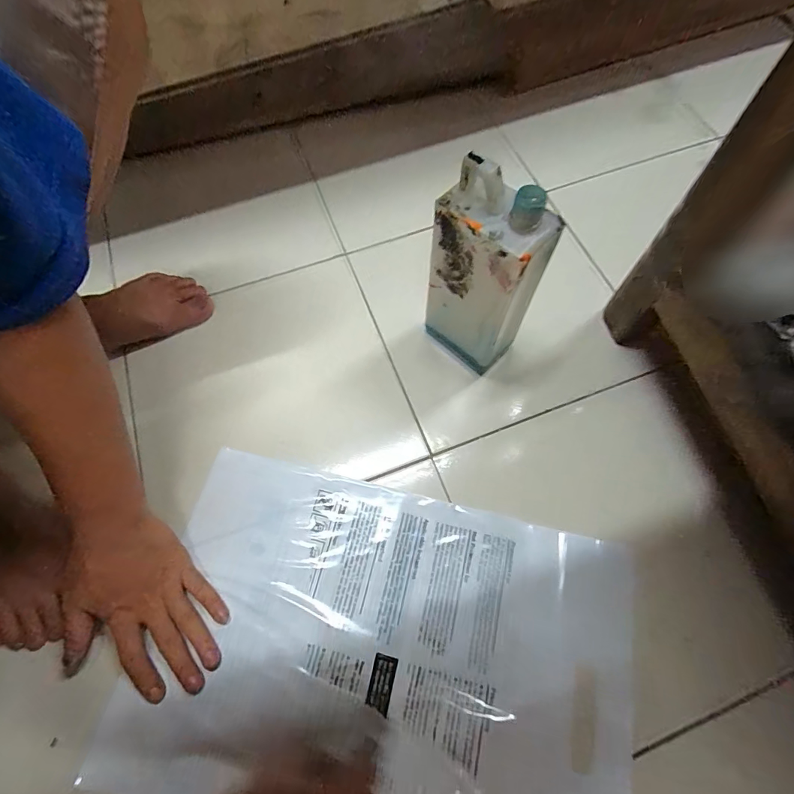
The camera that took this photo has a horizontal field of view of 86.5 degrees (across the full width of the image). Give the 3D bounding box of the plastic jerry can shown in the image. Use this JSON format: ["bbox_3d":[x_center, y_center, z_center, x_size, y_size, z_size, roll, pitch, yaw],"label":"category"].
[{"bbox_3d":[0.083,-0.111,0.417,0.058,0.221,0.099,-42,73,-14],"label":"plastic jerry can"}]

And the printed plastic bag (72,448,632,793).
[{"bbox_3d":[-0.013,0.236,0.387,0.436,0.015,0.293,13,67,5],"label":"printed plastic bag"}]

